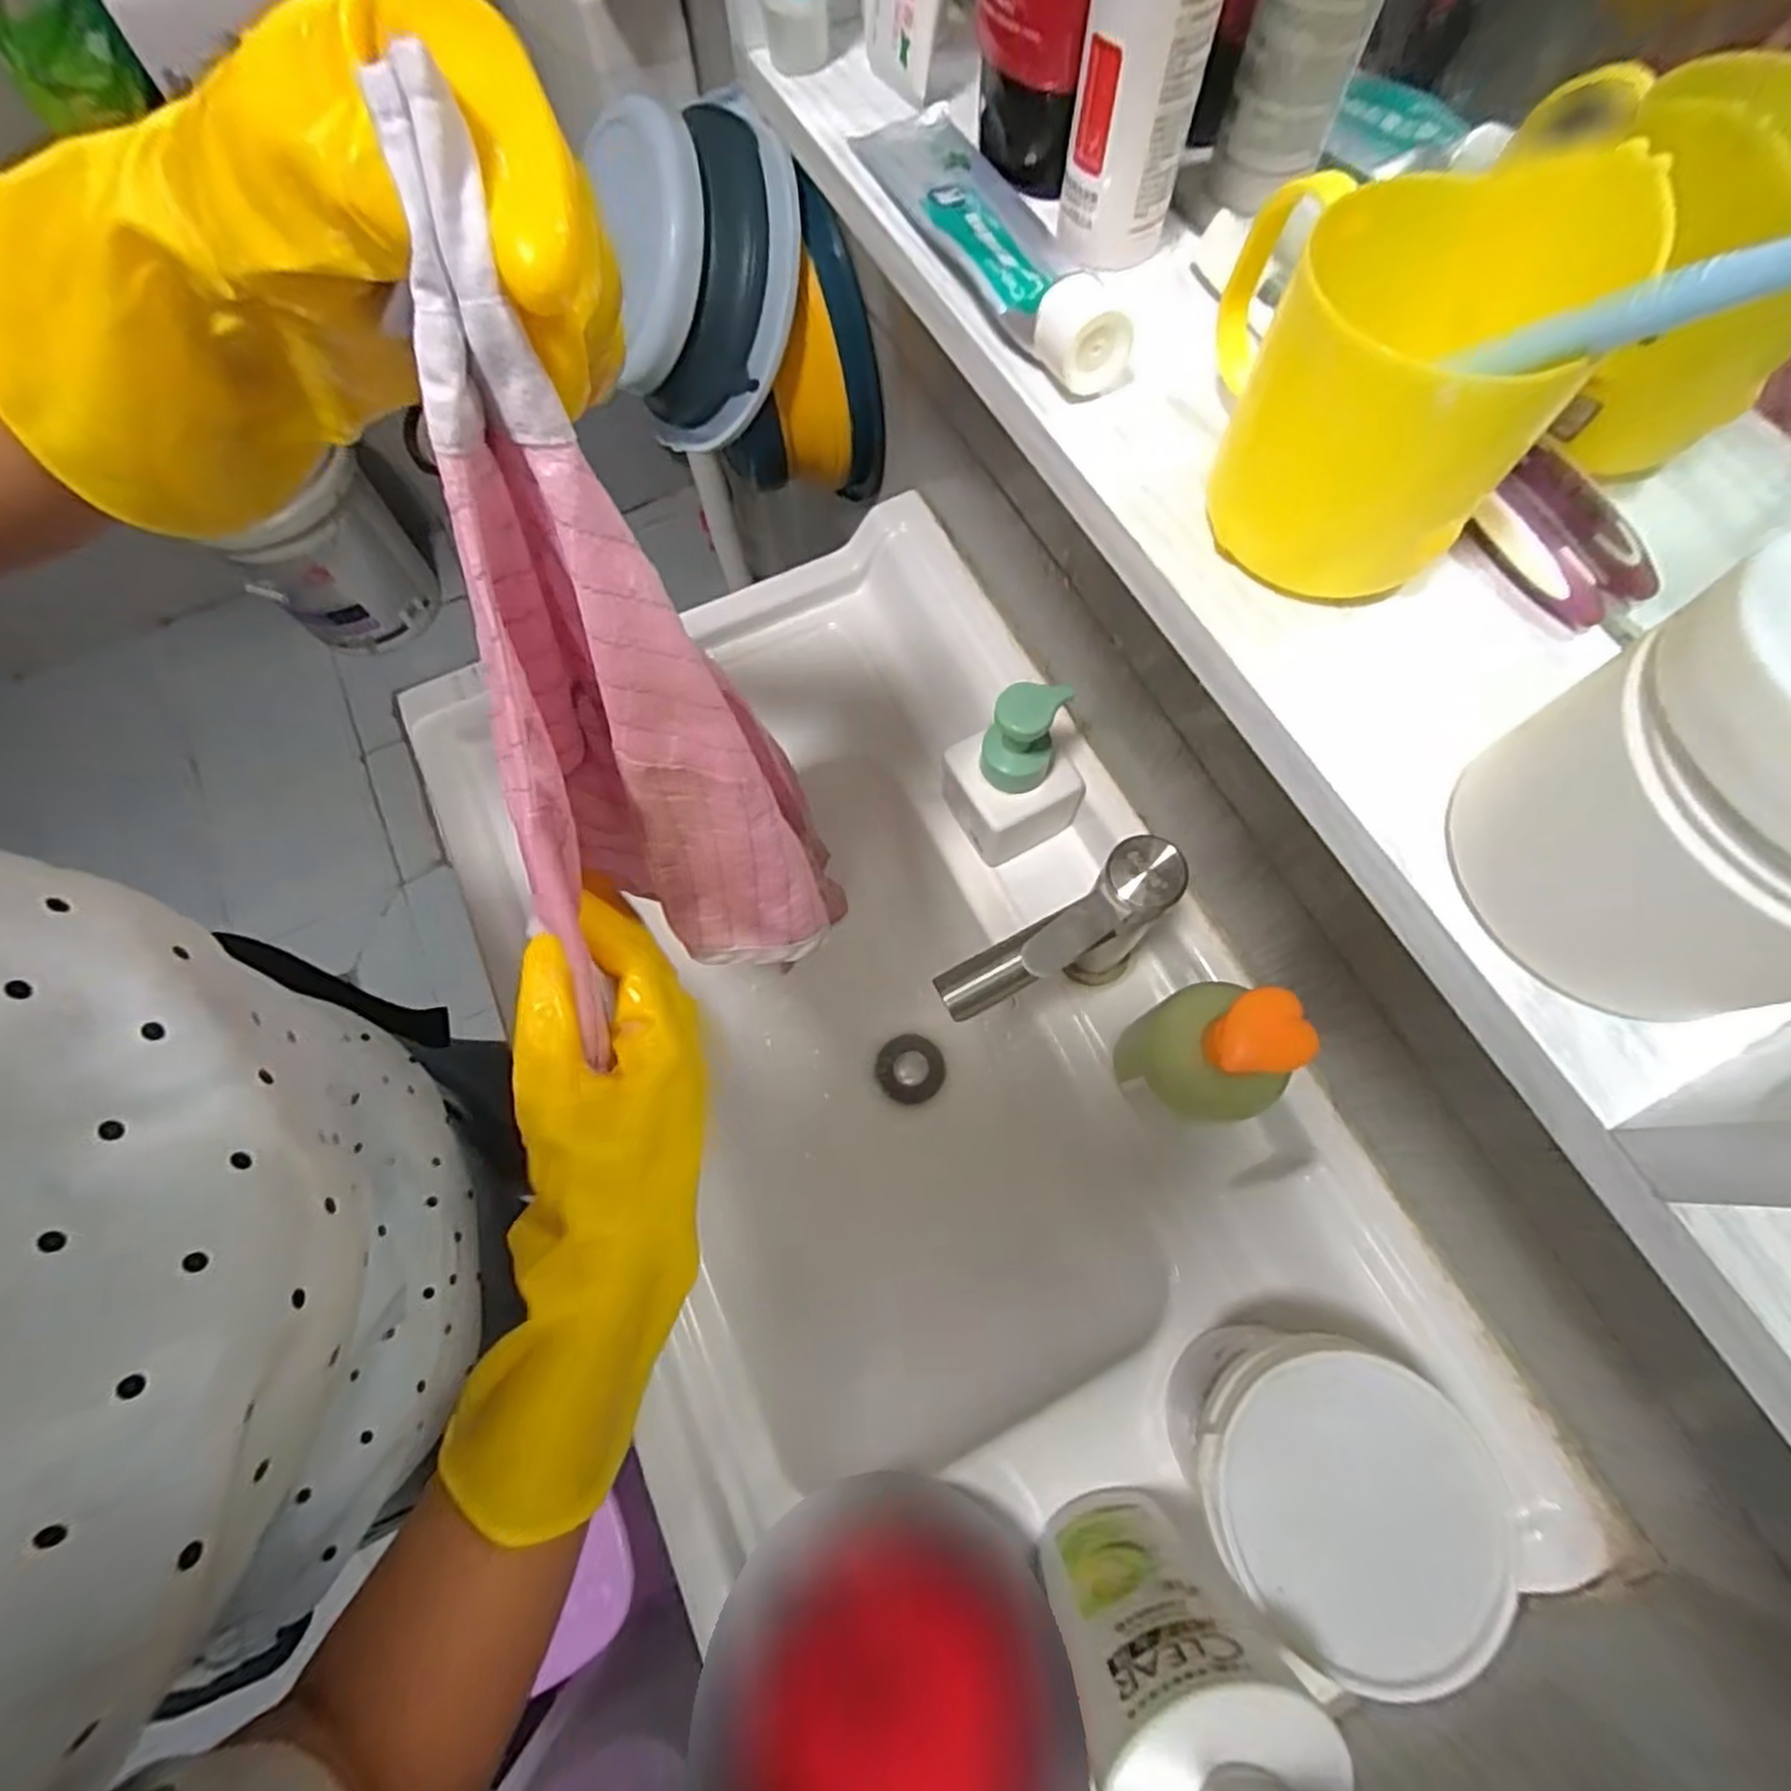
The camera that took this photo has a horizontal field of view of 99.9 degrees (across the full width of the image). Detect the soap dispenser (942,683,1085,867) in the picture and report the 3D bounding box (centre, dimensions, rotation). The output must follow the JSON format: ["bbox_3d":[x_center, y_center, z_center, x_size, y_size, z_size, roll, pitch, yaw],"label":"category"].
[{"bbox_3d":[0.079,-0.088,0.517,0.080,0.142,0.074,-26,72,-8],"label":"soap dispenser"}]

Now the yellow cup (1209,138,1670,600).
[{"bbox_3d":[0.123,-0.135,0.194,0.080,0.070,0.076,22,72,9],"label":"yellow cup"}]

